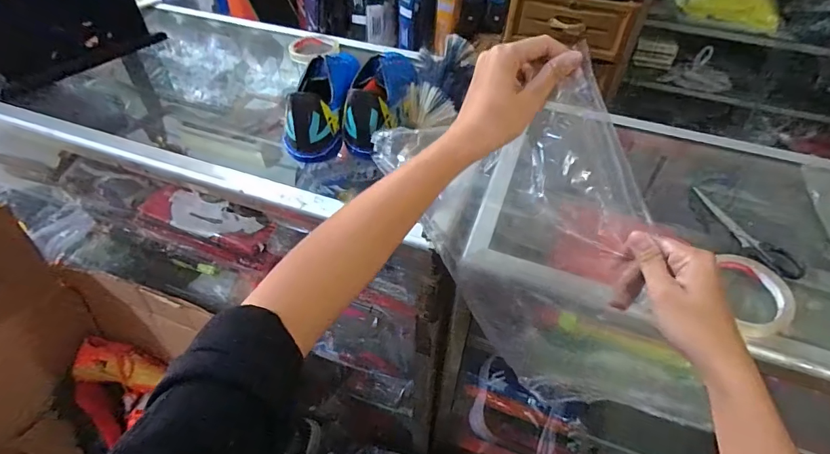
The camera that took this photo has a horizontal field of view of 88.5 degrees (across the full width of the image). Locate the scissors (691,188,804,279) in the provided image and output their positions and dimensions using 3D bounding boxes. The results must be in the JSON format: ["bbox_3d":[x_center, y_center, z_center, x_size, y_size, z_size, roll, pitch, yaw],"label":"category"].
[{"bbox_3d":[0.400,0.006,0.522,0.038,0.008,0.147,-19,51,-18],"label":"scissors"}]

